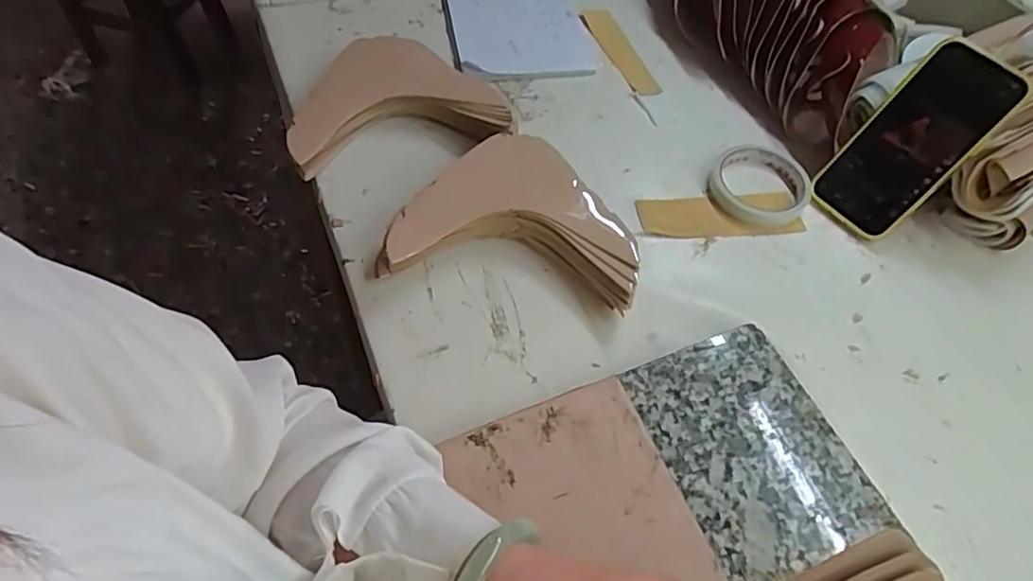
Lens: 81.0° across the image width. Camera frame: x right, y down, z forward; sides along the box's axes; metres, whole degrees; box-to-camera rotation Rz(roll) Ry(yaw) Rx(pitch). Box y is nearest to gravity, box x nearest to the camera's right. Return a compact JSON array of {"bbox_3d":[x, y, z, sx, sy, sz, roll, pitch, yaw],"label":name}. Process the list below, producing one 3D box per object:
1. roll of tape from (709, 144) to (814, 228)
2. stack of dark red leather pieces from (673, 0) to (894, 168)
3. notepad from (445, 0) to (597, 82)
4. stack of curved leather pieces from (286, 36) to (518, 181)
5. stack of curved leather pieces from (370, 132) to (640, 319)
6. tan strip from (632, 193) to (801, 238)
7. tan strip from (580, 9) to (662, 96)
[{"bbox_3d":[0.226,-0.106,0.566,0.088,0.014,0.100,11,58,3],"label":"roll of tape"},{"bbox_3d":[0.249,-0.305,0.648,0.112,0.102,0.355,-24,63,-17],"label":"stack of dark red leather pieces"},{"bbox_3d":[-0.004,-0.311,0.673,0.140,0.012,0.201,-7,59,-8],"label":"notepad"},{"bbox_3d":[-0.112,-0.188,0.583,0.198,0.035,0.169,-6,59,-8],"label":"stack of curved leather pieces"},{"bbox_3d":[0.000,-0.064,0.508,0.196,0.047,0.148,8,58,1],"label":"stack of curved leather pieces"},{"bbox_3d":[0.186,-0.067,0.552,0.151,0.006,0.047,-5,59,-7],"label":"tan strip"},{"bbox_3d":[0.113,-0.264,0.663,0.031,0.009,0.134,-18,61,-15],"label":"tan strip"}]

